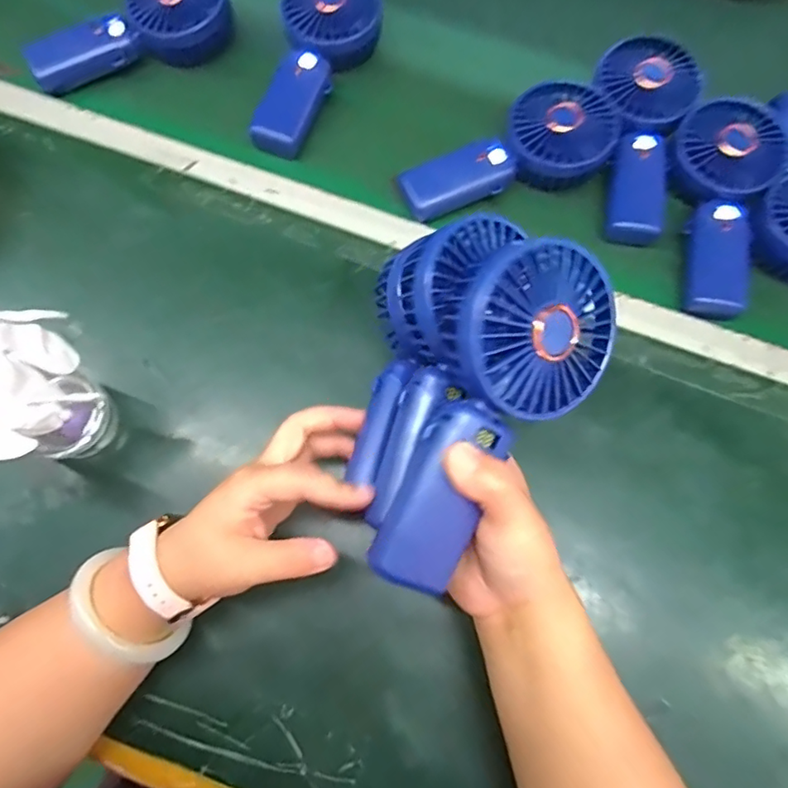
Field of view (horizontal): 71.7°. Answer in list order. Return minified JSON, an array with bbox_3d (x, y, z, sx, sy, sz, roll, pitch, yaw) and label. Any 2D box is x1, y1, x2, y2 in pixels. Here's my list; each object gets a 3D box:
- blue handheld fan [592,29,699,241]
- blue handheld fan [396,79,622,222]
[{"bbox_3d":[0.204,-0.217,0.461,0.087,0.041,0.182,15,75,5],"label":"blue handheld fan"},{"bbox_3d":[0.097,-0.190,0.450,0.173,0.049,0.081,-25,75,-6],"label":"blue handheld fan"}]

